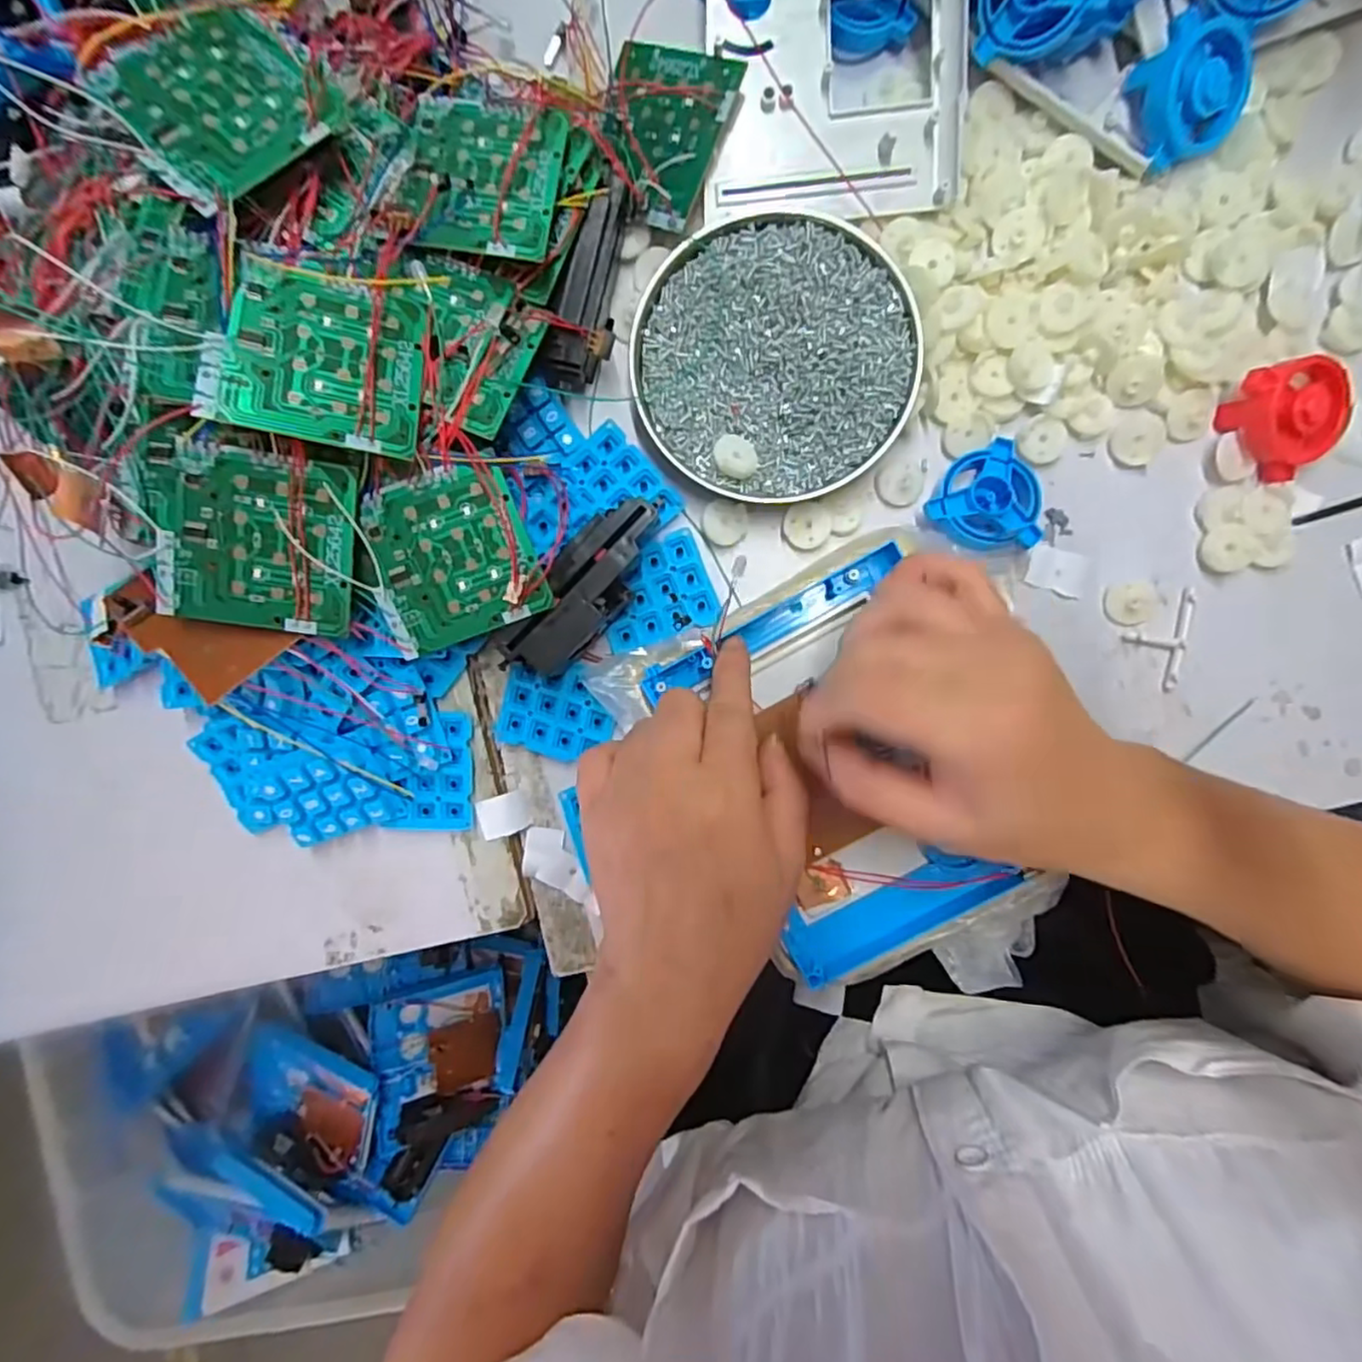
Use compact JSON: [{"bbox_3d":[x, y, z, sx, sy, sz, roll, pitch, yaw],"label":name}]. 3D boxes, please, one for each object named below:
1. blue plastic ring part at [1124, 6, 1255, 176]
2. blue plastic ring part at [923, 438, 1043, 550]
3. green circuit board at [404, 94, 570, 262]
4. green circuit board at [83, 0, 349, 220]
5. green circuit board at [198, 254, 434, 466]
[{"bbox_3d":[0.236,-0.272,0.303,0.052,0.025,0.052,-17,117,-7],"label":"blue plastic ring part"},{"bbox_3d":[0.149,-0.093,0.325,0.052,0.015,0.053,-1,93,2],"label":"blue plastic ring part"},{"bbox_3d":[-0.086,-0.221,0.286,0.065,0.007,0.074,5,83,0],"label":"green circuit board"},{"bbox_3d":[-0.181,-0.228,0.256,0.072,0.006,0.078,38,76,-1],"label":"green circuit board"},{"bbox_3d":[-0.141,-0.127,0.256,0.074,0.004,0.073,4,77,-22],"label":"green circuit board"}]

